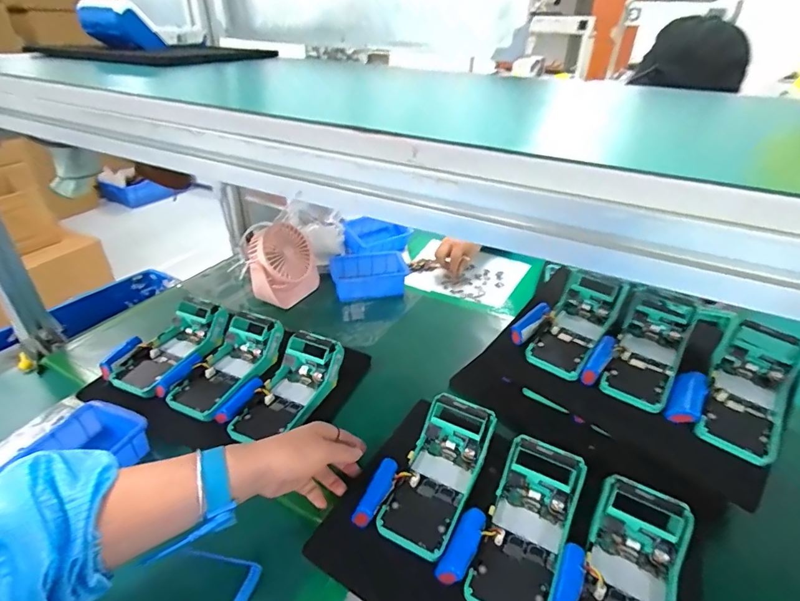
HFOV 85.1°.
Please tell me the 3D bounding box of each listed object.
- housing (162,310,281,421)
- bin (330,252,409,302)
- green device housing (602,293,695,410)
[{"bbox_3d":[-0.244,0.087,0.617,0.085,0.065,0.166,16,33,16],"label":"housing"},{"bbox_3d":[-0.058,-0.051,0.869,0.148,0.052,0.098,-5,33,-17],"label":"bin"},{"bbox_3d":[0.329,0.067,0.584,0.080,0.051,0.167,24,64,26],"label":"green device housing"}]

